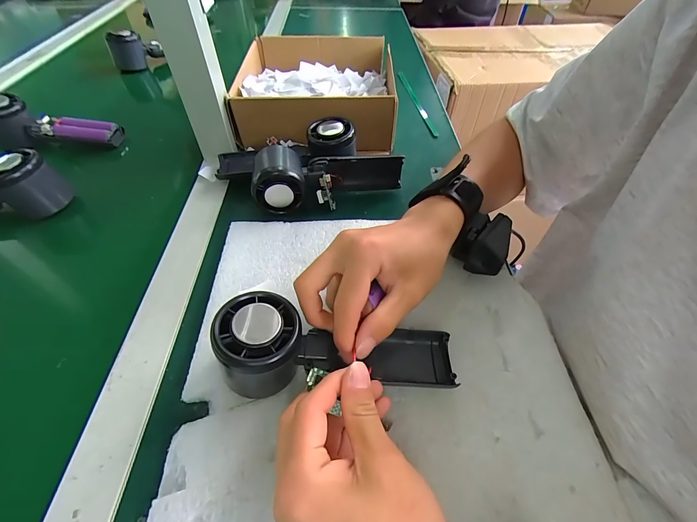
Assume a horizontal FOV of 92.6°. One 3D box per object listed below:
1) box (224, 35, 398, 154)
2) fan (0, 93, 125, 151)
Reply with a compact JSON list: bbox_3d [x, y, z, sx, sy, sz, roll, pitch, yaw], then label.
[{"bbox_3d":[-0.046,-0.248,0.478,0.213,0.070,0.258,0,50,-1],"label":"box"},{"bbox_3d":[-0.395,-0.182,0.441,0.153,0.061,0.041,0,50,-1],"label":"fan"}]

